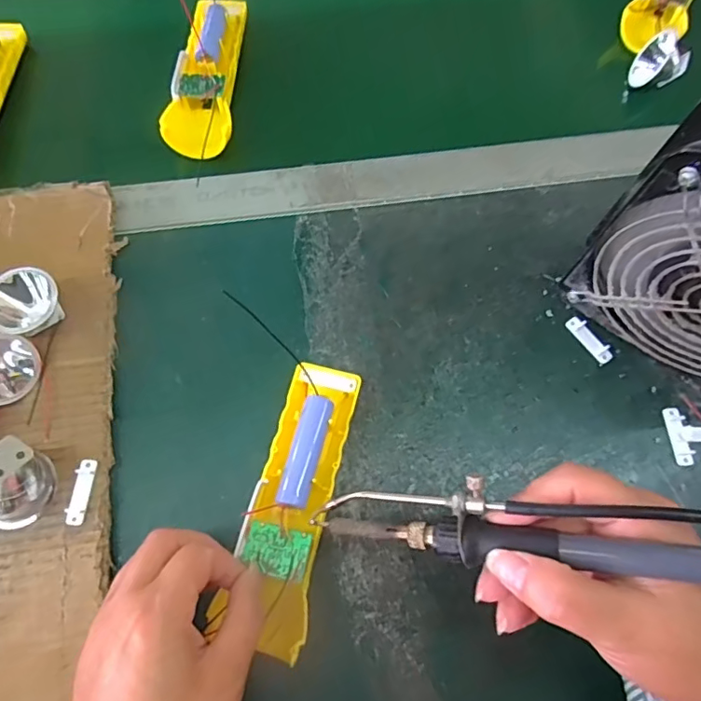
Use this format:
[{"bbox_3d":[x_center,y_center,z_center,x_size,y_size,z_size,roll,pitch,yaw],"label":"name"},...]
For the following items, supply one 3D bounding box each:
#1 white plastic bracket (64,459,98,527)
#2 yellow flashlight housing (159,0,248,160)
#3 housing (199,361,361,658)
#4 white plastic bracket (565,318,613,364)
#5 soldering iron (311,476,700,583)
[{"bbox_3d":[-0.158,0.083,0.307,0.011,0.006,0.037,3,70,-1],"label":"white plastic bracket"},{"bbox_3d":[-0.116,-0.226,0.419,0.050,0.023,0.170,1,70,-2],"label":"yellow flashlight housing"},{"bbox_3d":[-0.031,0.081,0.297,0.045,0.018,0.158,10,65,1],"label":"housing"},{"bbox_3d":[0.165,-0.008,0.358,0.010,0.005,0.037,-34,75,-14],"label":"white plastic bracket"},{"bbox_3d":[0.077,0.074,0.218,0.207,0.018,0.031,-3,67,25],"label":"soldering iron"}]

